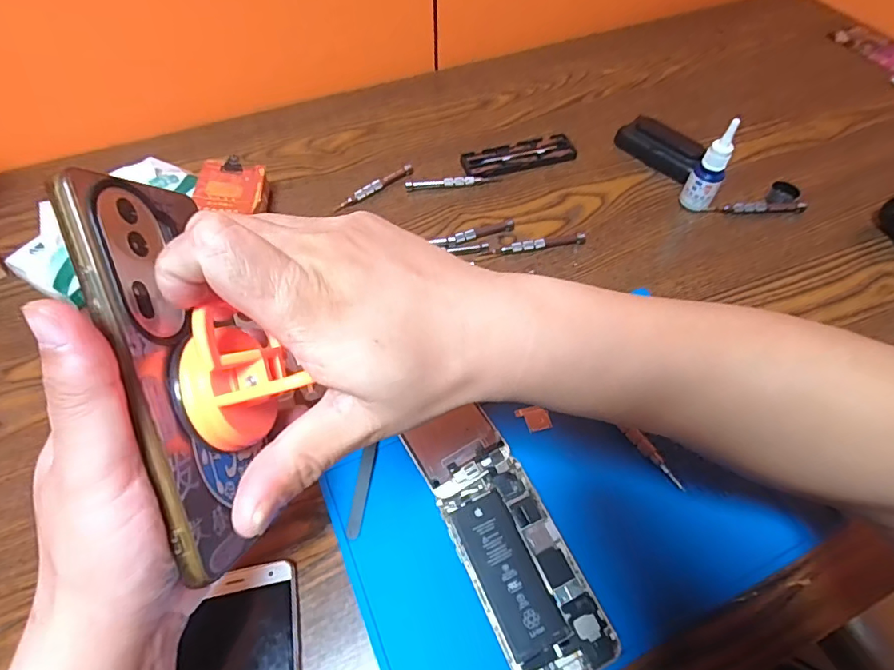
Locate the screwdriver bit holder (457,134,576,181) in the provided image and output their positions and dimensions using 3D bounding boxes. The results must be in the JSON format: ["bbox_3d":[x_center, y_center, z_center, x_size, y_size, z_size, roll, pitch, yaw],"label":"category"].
[{"bbox_3d":[0.082,-0.203,0.557,0.129,0.010,0.046,-17,57,-10],"label":"screwdriver bit holder"}]

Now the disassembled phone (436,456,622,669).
[{"bbox_3d":[0.049,0.151,0.317,0.065,0.005,0.128,-22,58,-13],"label":"disassembled phone"}]

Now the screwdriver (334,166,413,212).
[{"bbox_3d":[-0.078,-0.158,0.527,0.098,0.009,0.013,-35,62,-21],"label":"screwdriver"}]

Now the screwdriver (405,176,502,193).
[{"bbox_3d":[0.006,-0.166,0.532,0.101,0.007,0.009,-8,56,-4],"label":"screwdriver"}]

